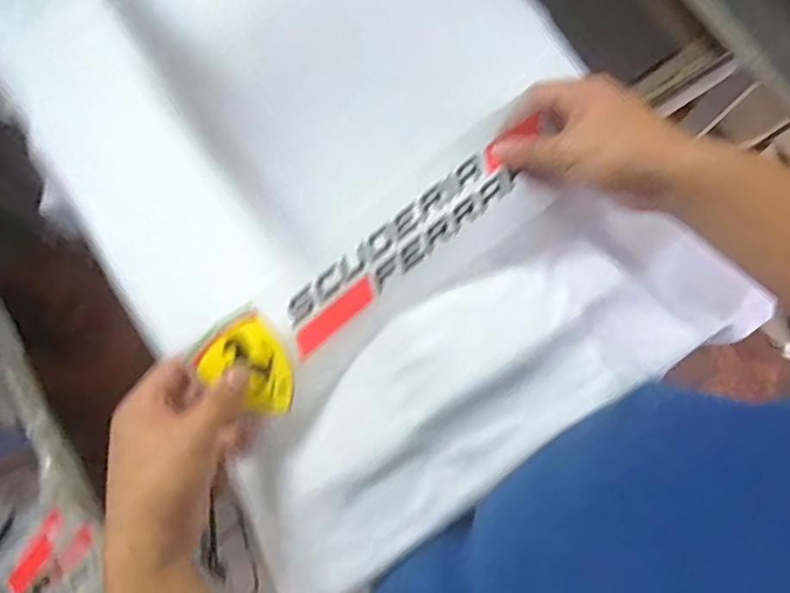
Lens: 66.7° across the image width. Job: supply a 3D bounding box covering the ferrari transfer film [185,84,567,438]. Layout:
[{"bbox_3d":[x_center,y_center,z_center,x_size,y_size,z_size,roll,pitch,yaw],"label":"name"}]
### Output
[{"bbox_3d":[-0.008,-0.023,0.451,0.289,0.039,0.083,-37,81,-5],"label":"ferrari transfer film"}]

